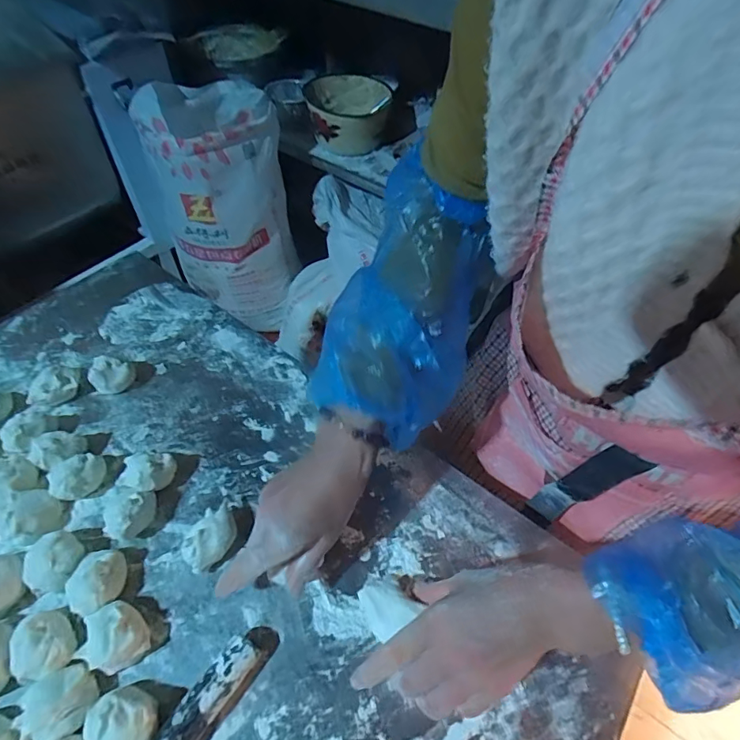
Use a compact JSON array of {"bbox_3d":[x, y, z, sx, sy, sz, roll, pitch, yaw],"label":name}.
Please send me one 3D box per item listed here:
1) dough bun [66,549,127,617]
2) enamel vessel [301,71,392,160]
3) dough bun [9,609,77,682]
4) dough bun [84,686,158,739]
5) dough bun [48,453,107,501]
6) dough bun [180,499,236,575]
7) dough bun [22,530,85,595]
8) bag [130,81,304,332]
[{"bbox_3d":[-0.241,0.188,0.410,0.039,0.041,0.053,20,54,10],"label":"dough bun"},{"bbox_3d":[-0.059,-0.667,1.203,0.206,0.127,0.237,-5,54,-7],"label":"enamel vessel"},{"bbox_3d":[-0.272,0.224,0.380,0.044,0.035,0.053,-27,60,-23],"label":"dough bun"},{"bbox_3d":[-0.190,0.269,0.353,0.050,0.035,0.045,31,56,17],"label":"dough bun"},{"bbox_3d":[-0.293,0.107,0.464,0.051,0.036,0.036,-34,63,-26],"label":"dough bun"},{"bbox_3d":[-0.152,0.157,0.439,0.043,0.036,0.059,36,58,21],"label":"dough bun"},{"bbox_3d":[-0.285,0.173,0.417,0.042,0.036,0.044,-5,54,-9],"label":"dough bun"},{"bbox_3d":[-0.382,-0.420,1.244,0.313,0.555,0.309,-13,55,-12],"label":"bag"}]

